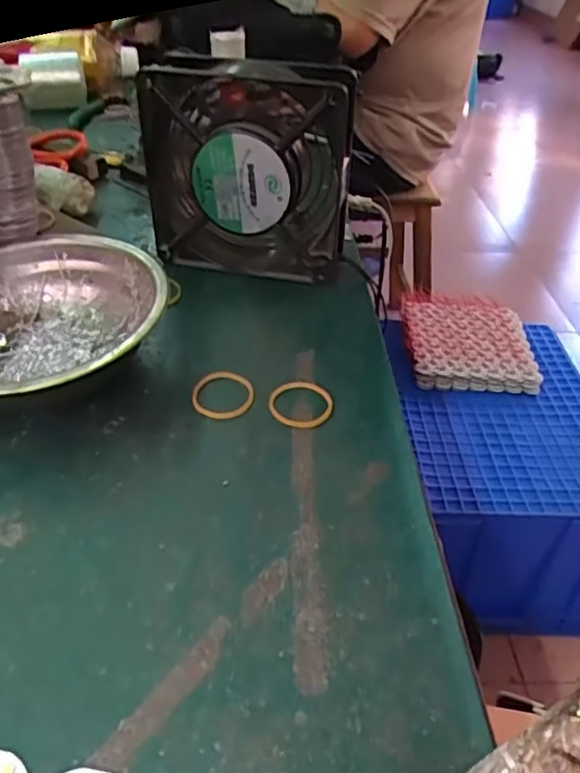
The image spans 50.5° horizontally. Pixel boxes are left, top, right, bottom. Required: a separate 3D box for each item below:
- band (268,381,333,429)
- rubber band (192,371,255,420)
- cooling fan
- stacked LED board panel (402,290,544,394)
[{"bbox_3d":[0.006,0.008,0.305,0.031,0.004,0.033,6,39,3],"label":"band"},{"bbox_3d":[-0.033,0.003,0.309,0.030,0.004,0.033,4,39,0],"label":"rubber band"},{"bbox_3d":[-0.024,-0.133,0.381,0.120,0.124,0.044,9,39,7],"label":"cooling fan"},{"bbox_3d":[0.336,-0.091,1.155,0.232,0.024,0.255,4,45,-1],"label":"stacked LED board panel"}]

